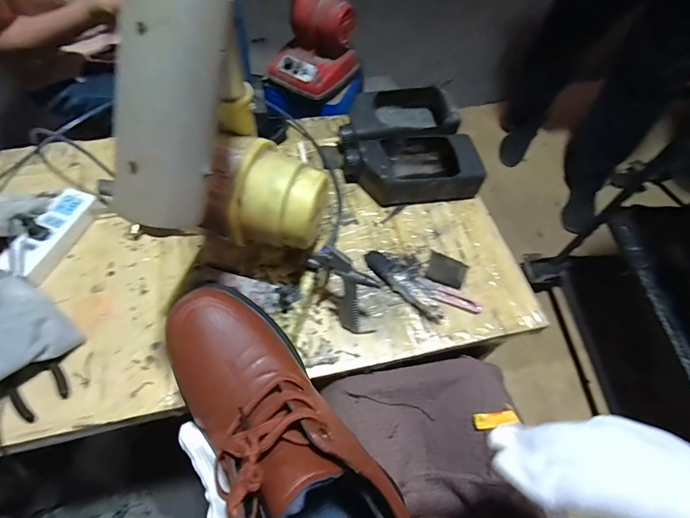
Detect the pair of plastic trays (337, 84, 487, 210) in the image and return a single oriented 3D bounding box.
[{"bbox_3d":[0.106,-0.219,0.685,0.215,0.067,0.255,-6,60,-7],"label":"pair of plastic trays"}]

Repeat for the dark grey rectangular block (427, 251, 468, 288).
[{"bbox_3d":[0.159,0.020,0.584,0.056,0.011,0.050,20,60,8],"label":"dark grey rectangular block"}]

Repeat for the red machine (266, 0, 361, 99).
[{"bbox_3d":[-0.083,-0.560,0.979,0.189,0.211,0.180,27,61,11],"label":"red machine"}]

